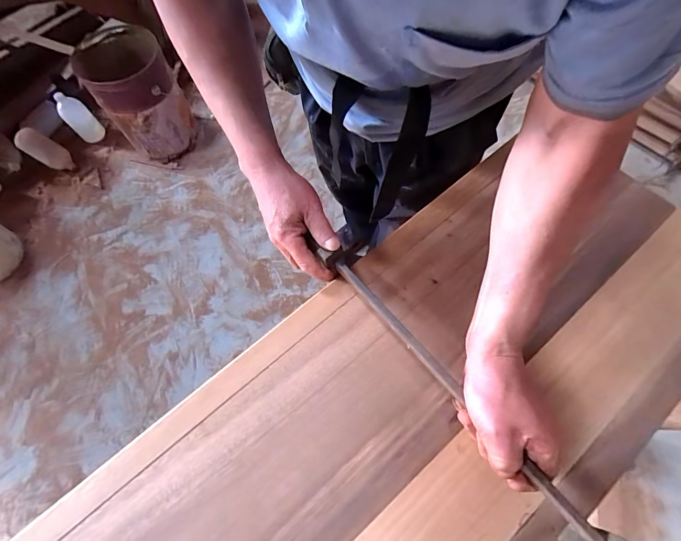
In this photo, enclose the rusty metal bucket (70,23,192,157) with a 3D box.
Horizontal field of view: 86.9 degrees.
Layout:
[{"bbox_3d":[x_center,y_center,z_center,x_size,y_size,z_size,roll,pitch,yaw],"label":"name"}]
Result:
[{"bbox_3d":[-0.749,-0.654,1.367,0.283,0.395,0.308,-42,72,-15],"label":"rusty metal bucket"}]

